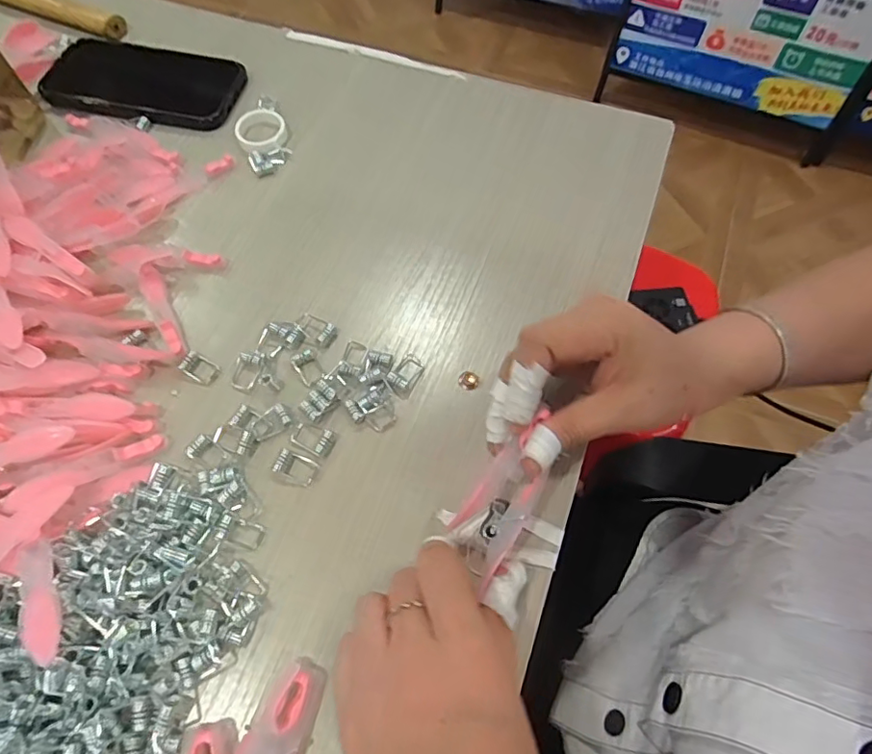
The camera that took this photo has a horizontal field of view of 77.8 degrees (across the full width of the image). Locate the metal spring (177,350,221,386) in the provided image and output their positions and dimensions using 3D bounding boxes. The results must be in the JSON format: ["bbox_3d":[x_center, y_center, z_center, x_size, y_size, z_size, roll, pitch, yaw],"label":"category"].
[{"bbox_3d":[-0.140,-0.006,0.319,0.023,0.005,0.014,28,66,13],"label":"metal spring"}]

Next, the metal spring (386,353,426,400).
[{"bbox_3d":[-0.018,-0.001,0.317,0.017,0.004,0.026,26,65,13],"label":"metal spring"}]

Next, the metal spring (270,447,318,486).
[{"bbox_3d":[-0.076,0.048,0.291,0.023,0.005,0.014,19,64,9],"label":"metal spring"}]

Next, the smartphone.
[{"bbox_3d":[-0.238,-0.240,0.438,0.160,0.011,0.077,12,63,6],"label":"smartphone"}]

